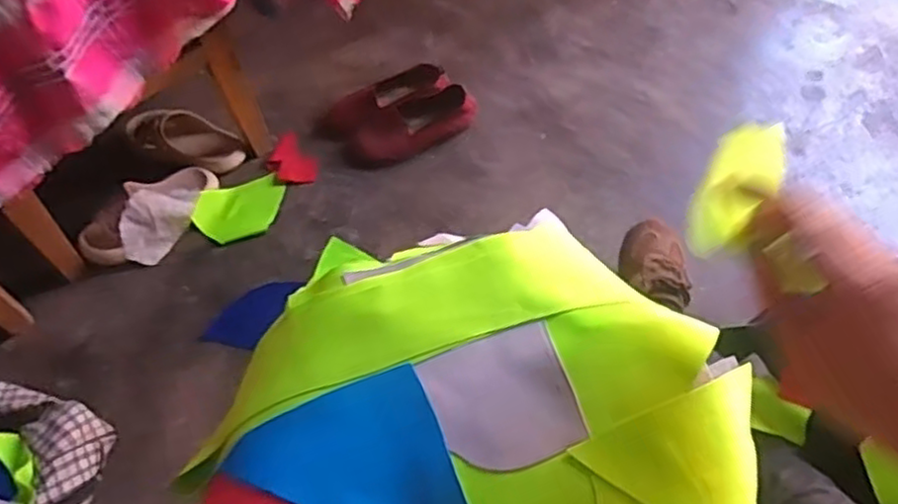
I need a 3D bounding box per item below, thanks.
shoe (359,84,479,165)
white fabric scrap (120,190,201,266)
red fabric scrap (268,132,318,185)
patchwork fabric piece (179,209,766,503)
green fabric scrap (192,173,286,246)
[{"bbox_3d":[-0.060,-0.228,1.237,0.223,0.066,0.085,-27,58,-13],"label":"shoe"},{"bbox_3d":[-0.471,-0.056,1.137,0.087,0.069,0.140,4,56,7],"label":"white fabric scrap"},{"bbox_3d":[-0.272,-0.158,1.221,0.074,0.018,0.101,-39,62,-20],"label":"red fabric scrap"},{"bbox_3d":[0.021,0.128,0.445,0.351,0.051,0.326,-1,57,1],"label":"patchwork fabric piece"},{"bbox_3d":[-0.349,-0.073,1.176,0.149,0.028,0.109,-24,57,-11],"label":"green fabric scrap"}]

